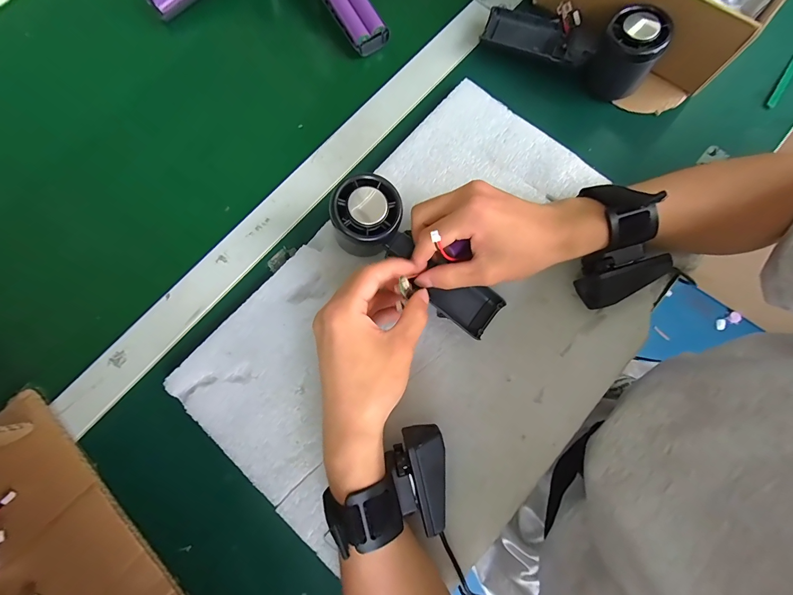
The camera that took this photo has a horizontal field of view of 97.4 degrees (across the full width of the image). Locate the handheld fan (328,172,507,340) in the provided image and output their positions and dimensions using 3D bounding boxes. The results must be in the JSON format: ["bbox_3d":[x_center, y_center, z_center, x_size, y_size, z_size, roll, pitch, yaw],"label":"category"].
[{"bbox_3d":[0.017,-0.030,0.280,0.160,0.033,0.058,40,80,-15],"label":"handheld fan"}]

